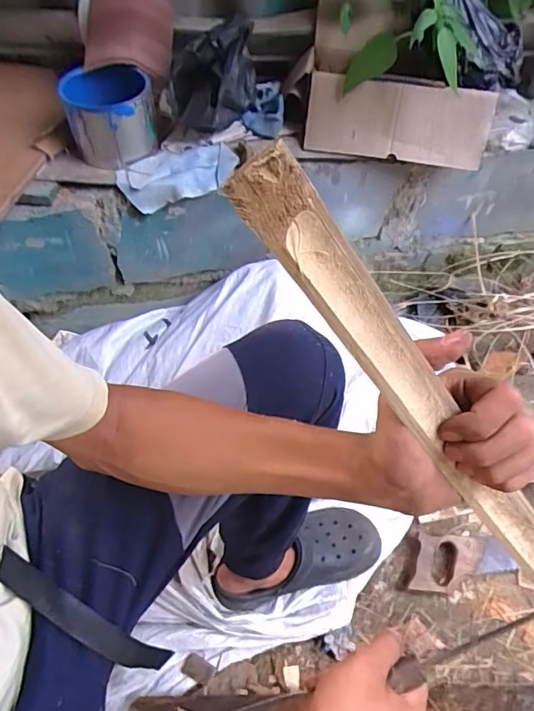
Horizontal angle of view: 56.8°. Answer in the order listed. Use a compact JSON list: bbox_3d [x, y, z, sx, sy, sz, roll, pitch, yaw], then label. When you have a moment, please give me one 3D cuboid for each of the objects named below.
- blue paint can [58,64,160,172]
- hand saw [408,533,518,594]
[{"bbox_3d":[-0.276,-0.425,0.887,0.148,0.114,0.125,-10,56,-5],"label":"blue paint can"},{"bbox_3d":[0.444,0.358,0.846,0.401,0.021,0.094,0,55,2],"label":"hand saw"}]

